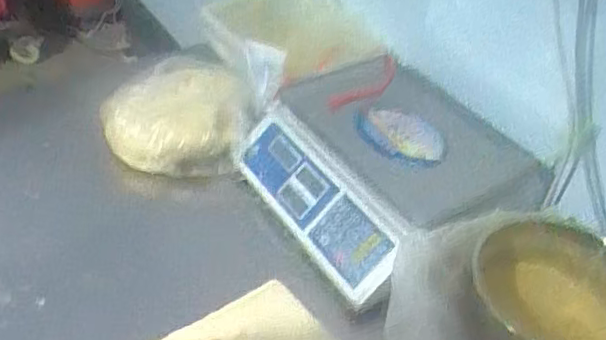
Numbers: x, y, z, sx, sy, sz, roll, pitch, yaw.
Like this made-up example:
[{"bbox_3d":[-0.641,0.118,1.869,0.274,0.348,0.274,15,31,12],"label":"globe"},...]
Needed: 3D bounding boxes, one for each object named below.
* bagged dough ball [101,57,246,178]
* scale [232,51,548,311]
[{"bbox_3d":[-0.196,-0.092,1.029,0.223,0.108,0.250,7,41,4],"label":"bagged dough ball"},{"bbox_3d":[0.114,-0.014,0.898,0.324,0.103,0.358,-24,48,-28],"label":"scale"}]

